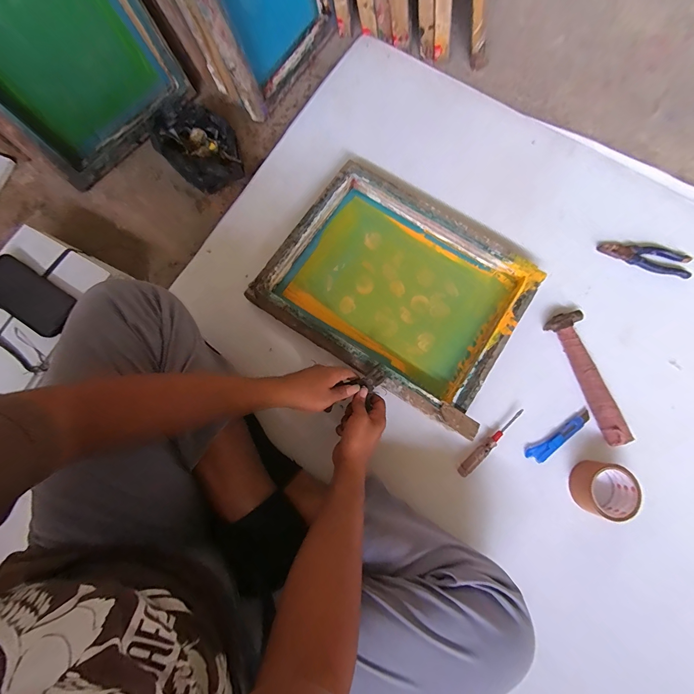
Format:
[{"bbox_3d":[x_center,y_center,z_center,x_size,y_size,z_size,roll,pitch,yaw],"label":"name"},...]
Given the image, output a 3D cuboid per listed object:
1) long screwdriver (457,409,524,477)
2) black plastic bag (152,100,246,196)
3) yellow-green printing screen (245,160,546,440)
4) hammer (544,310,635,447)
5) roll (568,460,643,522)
[{"bbox_3d":[0.272,0.180,0.626,0.168,0.015,0.022,-42,83,-9],"label":"long screwdriver"},{"bbox_3d":[-0.299,-0.417,0.696,0.136,0.089,0.150,-27,81,-7],"label":"black plastic bag"},{"bbox_3d":[0.099,-0.117,0.647,0.448,0.057,0.356,32,80,6],"label":"yellow-green printing screen"},{"bbox_3d":[0.468,0.058,0.646,0.072,0.028,0.265,-12,79,-5],"label":"hammer"},{"bbox_3d":[0.465,0.258,0.597,0.097,0.048,0.091,0,78,-2],"label":"roll"}]

